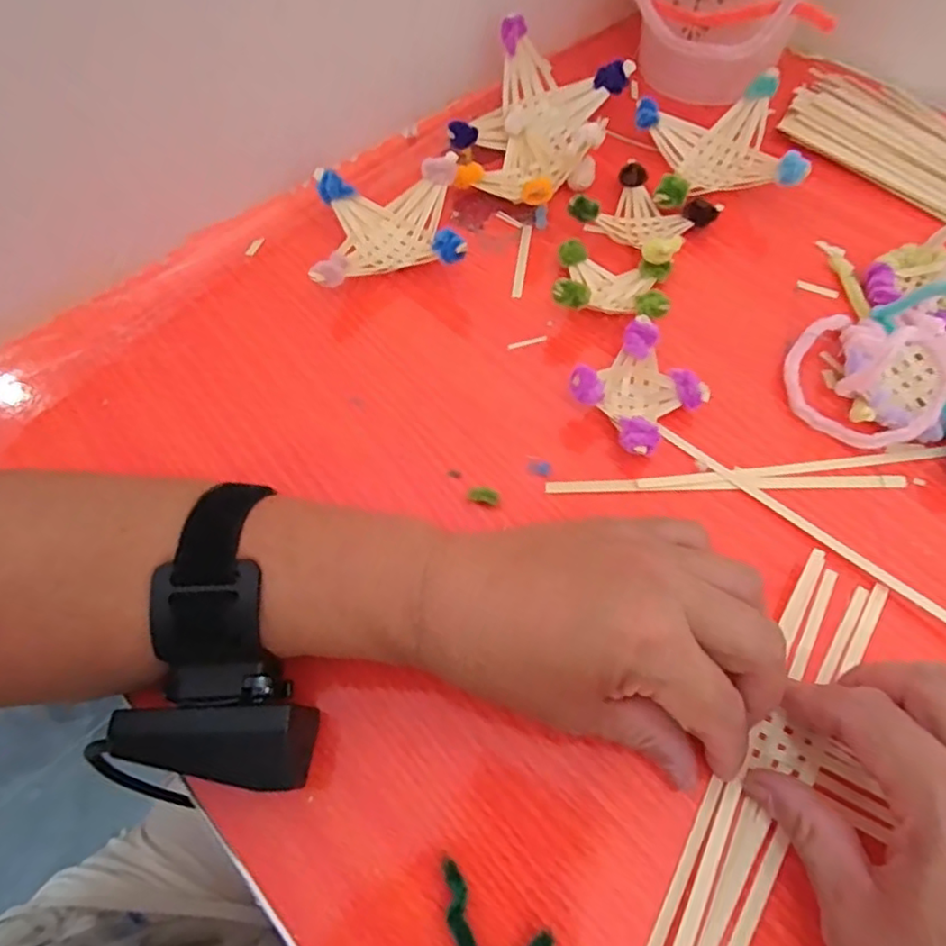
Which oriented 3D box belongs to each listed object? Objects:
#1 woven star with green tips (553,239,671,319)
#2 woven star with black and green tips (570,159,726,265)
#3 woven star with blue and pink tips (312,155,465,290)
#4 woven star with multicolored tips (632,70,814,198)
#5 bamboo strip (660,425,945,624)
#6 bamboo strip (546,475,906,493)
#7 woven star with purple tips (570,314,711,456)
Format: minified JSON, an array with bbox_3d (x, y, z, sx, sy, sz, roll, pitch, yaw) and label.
[{"bbox_3d":[0.075,-0.102,0.333,0.060,0.030,0.054,11,65,9],"label":"woven star with green tips"},{"bbox_3d":[0.100,-0.151,0.355,0.064,0.028,0.068,35,71,19],"label":"woven star with black and green tips"},{"bbox_3d":[-0.044,-0.141,0.359,0.090,0.034,0.085,-6,63,1],"label":"woven star with blue and pink tips"},{"bbox_3d":[0.148,-0.198,0.372,0.078,0.035,0.081,-5,63,1],"label":"woven star with multicolored tips"},{"bbox_3d":[0.153,0.025,0.278,0.157,0.007,0.006,38,71,19],"label":"bamboo strip"},{"bbox_3d":[0.120,0.005,0.292,0.166,0.004,0.007,-1,64,3],"label":"bamboo strip"},{"bbox_3d":[0.081,-0.039,0.302,0.054,0.032,0.049,-40,68,-15],"label":"woven star with purple tips"}]

